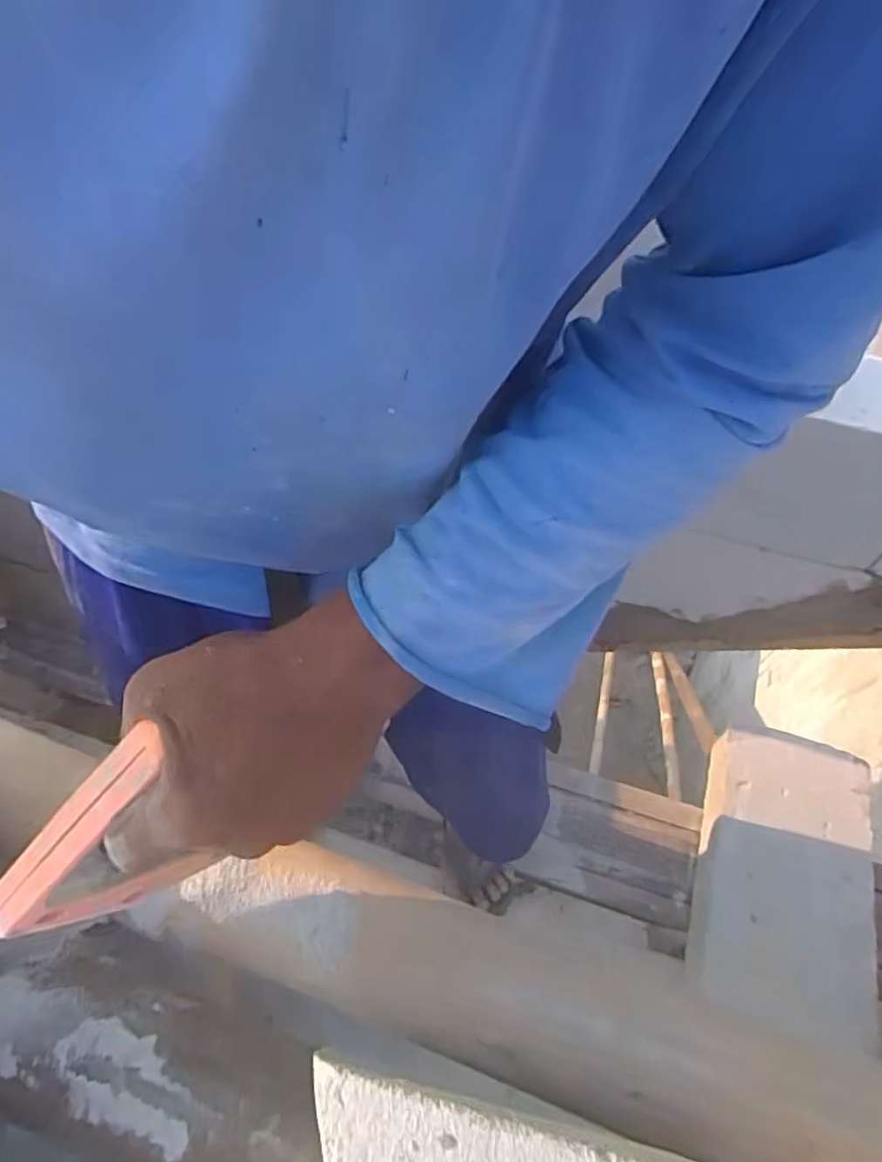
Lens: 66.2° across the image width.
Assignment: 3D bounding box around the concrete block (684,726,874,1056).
[{"bbox_3d":[0.470,0.407,0.958,0.207,0.129,0.379,14,59,9],"label":"concrete block"}]

